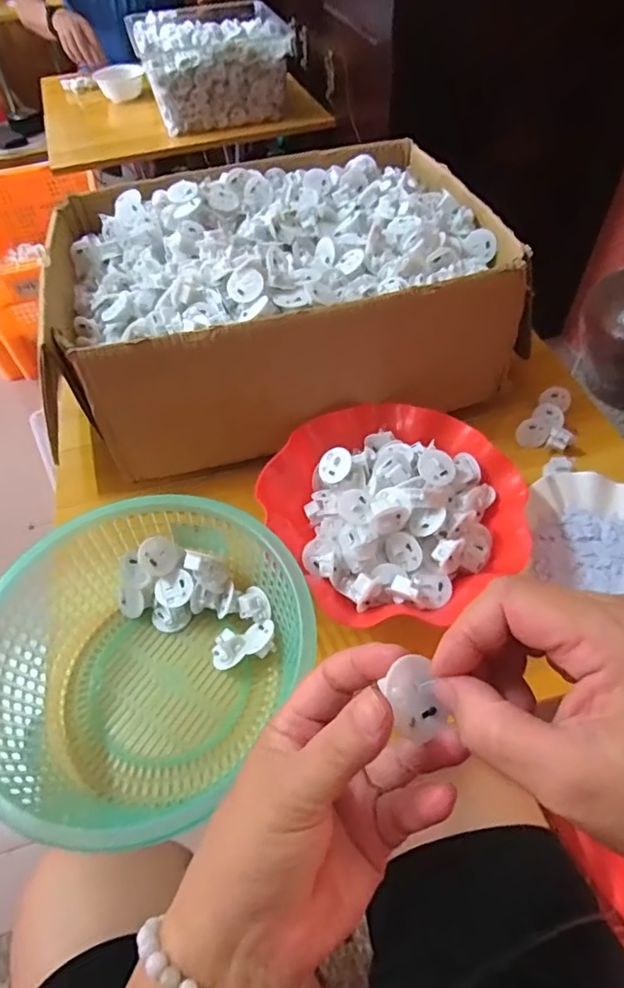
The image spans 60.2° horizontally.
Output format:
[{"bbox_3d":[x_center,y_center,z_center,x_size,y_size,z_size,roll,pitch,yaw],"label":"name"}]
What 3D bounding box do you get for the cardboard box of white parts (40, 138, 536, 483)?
[{"bbox_3d":[-0.036,-0.227,0.588,0.442,0.136,0.343,-10,54,-4],"label":"cardboard box of white parts"}]

